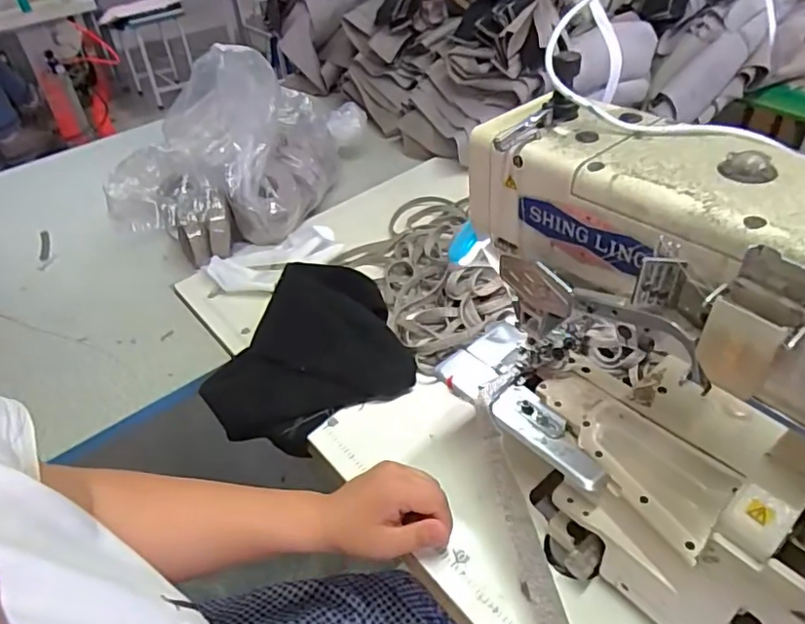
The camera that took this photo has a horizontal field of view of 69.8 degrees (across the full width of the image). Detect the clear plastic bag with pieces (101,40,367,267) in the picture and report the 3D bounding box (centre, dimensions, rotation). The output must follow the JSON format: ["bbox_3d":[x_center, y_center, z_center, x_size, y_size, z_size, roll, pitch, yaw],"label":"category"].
[{"bbox_3d":[-0.256,-0.275,0.909,0.280,0.197,0.388,11,43,17],"label":"clear plastic bag with pieces"}]

